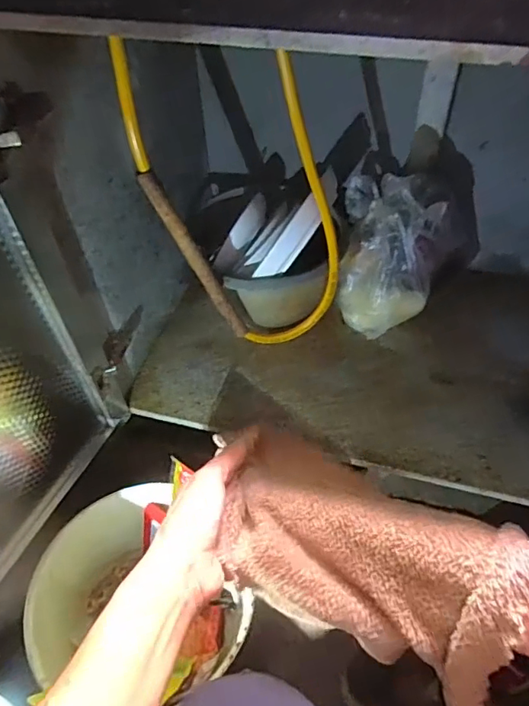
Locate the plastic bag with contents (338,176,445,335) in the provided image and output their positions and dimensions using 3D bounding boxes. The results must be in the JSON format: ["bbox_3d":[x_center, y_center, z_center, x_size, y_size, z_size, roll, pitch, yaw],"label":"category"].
[{"bbox_3d":[0.217,-0.168,0.896,0.170,0.243,0.183,10,50,10],"label":"plastic bag with contents"}]

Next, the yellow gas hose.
[{"bbox_3d":[-0.025,-0.198,0.759,0.291,0.457,0.102,6,50,6],"label":"yellow gas hose"}]

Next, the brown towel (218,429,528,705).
[{"bbox_3d":[0.075,0.165,0.383,0.219,0.118,0.103,22,53,19],"label":"brown towel"}]

